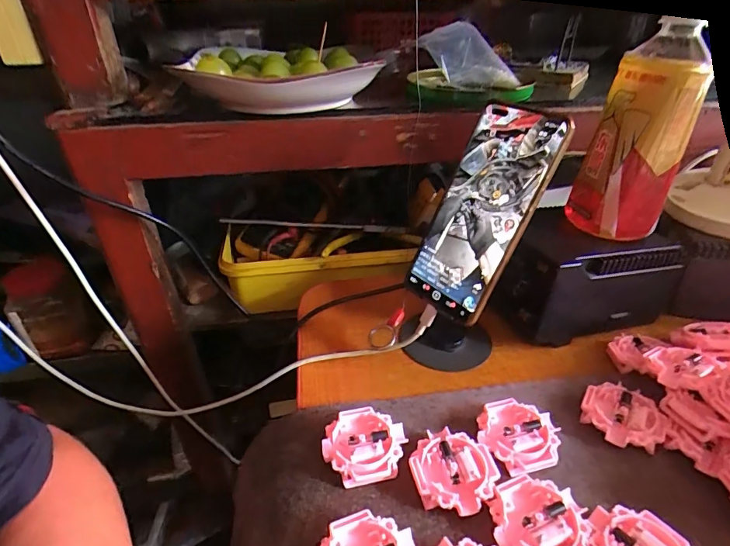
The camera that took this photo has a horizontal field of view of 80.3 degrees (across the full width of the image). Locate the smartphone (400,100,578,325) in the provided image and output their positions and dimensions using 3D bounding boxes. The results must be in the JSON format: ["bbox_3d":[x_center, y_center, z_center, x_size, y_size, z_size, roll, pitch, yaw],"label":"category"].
[{"bbox_3d":[0.089,-0.046,0.339,0.007,0.162,0.074,11,19,-44],"label":"smartphone"}]

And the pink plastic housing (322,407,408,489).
[{"bbox_3d":[0.000,0.116,0.293,0.054,0.015,0.049,-6,33,-8],"label":"pink plastic housing"}]

